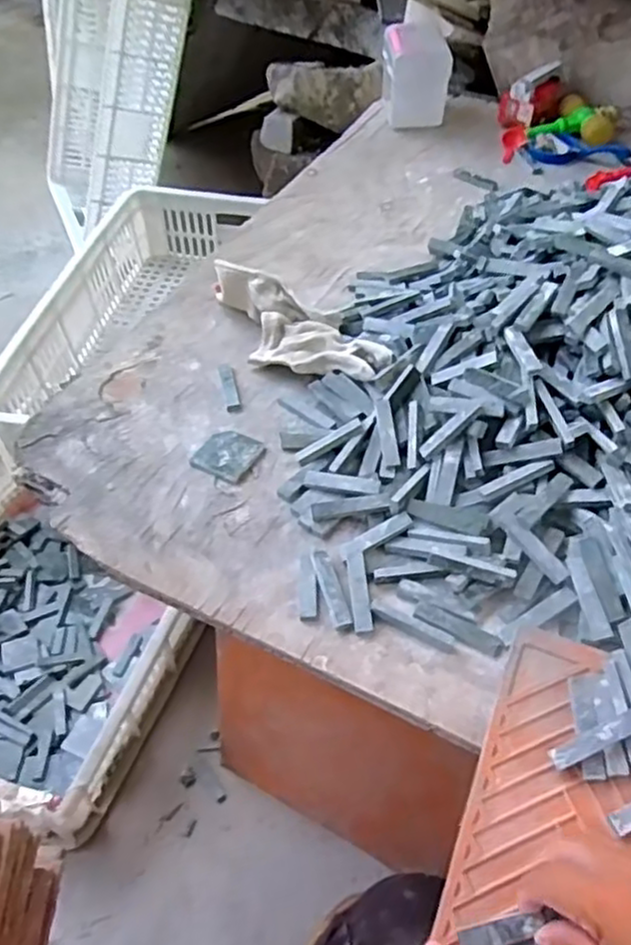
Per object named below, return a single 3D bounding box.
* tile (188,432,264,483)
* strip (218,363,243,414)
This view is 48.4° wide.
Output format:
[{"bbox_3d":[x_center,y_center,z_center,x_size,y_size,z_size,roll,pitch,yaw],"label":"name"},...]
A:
[{"bbox_3d":[-0.079,-0.016,0.629,0.053,0.007,0.052,20,53,17],"label":"tile"},{"bbox_3d":[-0.084,-0.085,0.688,0.015,0.005,0.068,-11,51,-8],"label":"strip"}]

